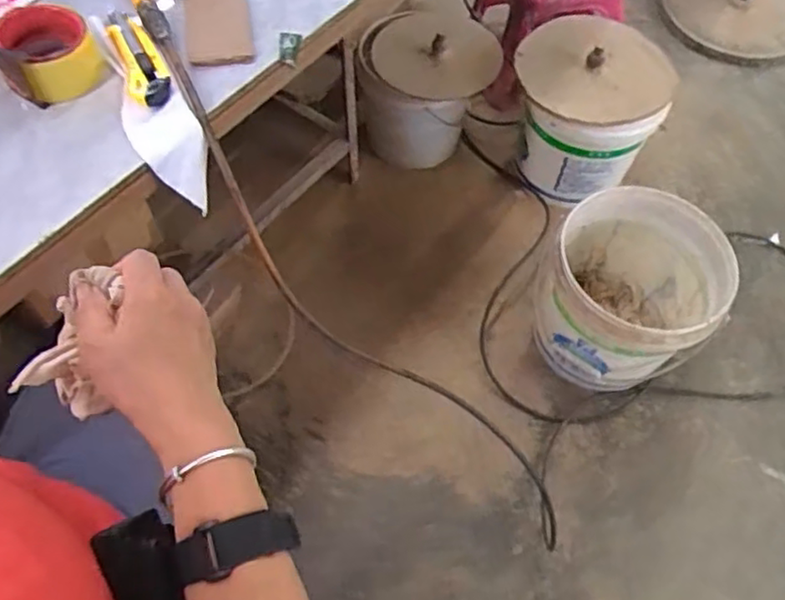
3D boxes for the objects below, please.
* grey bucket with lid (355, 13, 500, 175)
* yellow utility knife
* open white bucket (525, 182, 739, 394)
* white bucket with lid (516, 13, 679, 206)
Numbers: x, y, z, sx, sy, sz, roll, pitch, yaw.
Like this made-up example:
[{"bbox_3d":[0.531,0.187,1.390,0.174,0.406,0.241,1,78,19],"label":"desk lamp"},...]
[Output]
[{"bbox_3d":[0.067,-0.487,1.499,0.285,0.268,0.300,1,61,-2],"label":"grey bucket with lid"},{"bbox_3d":[-0.255,-0.243,0.661,0.040,0.018,0.142,-21,63,-13],"label":"yellow utility knife"},{"bbox_3d":[0.432,-0.018,1.246,0.294,0.288,0.330,19,62,7],"label":"open white bucket"},{"bbox_3d":[0.398,-0.381,1.424,0.295,0.318,0.276,1,61,-2],"label":"white bucket with lid"}]

